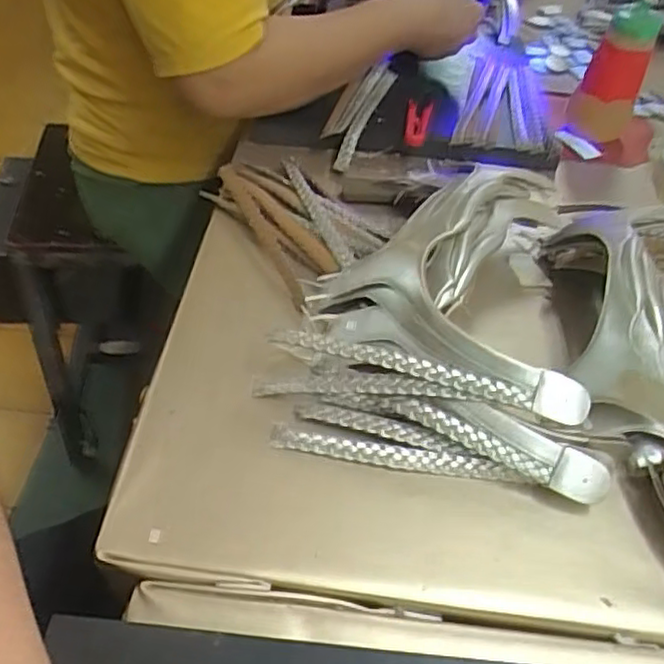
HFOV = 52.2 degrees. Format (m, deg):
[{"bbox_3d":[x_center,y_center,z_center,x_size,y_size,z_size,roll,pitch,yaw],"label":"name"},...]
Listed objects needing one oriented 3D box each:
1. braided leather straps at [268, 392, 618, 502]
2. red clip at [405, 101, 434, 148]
[{"bbox_3d":[0.068,0.067,0.423,0.200,0.035,0.041,10,46,3],"label":"braided leather straps"},{"bbox_3d":[0.084,-0.205,0.661,0.024,0.020,0.048,8,70,2],"label":"red clip"}]

